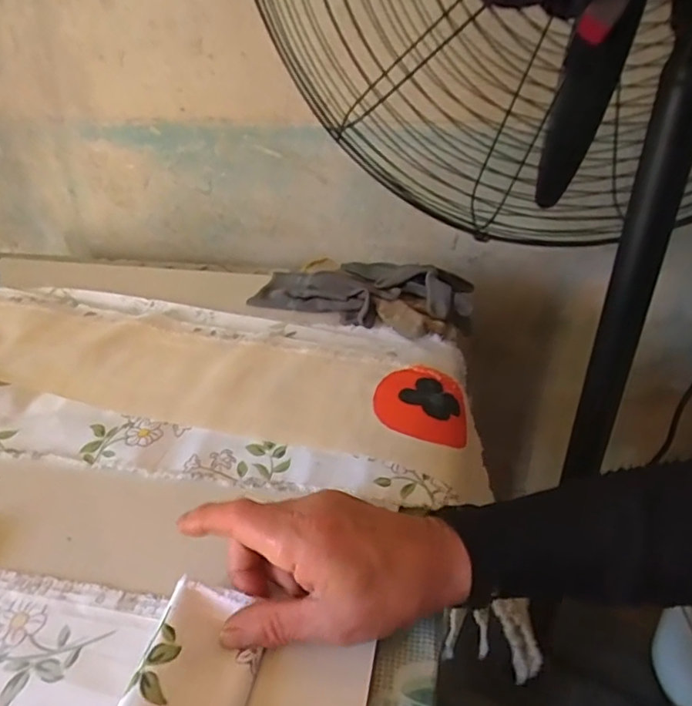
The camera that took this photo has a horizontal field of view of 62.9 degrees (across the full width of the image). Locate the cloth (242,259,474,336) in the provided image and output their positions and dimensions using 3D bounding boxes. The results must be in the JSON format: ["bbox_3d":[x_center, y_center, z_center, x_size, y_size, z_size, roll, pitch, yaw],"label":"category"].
[{"bbox_3d":[0.018,-0.072,0.643,0.241,0.047,0.112,3,35,8],"label":"cloth"}]

